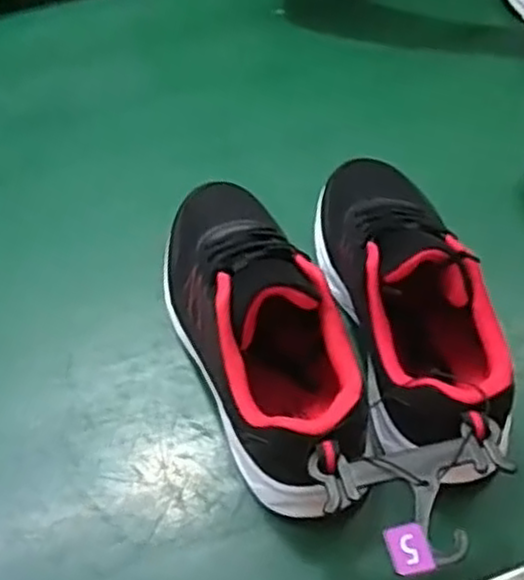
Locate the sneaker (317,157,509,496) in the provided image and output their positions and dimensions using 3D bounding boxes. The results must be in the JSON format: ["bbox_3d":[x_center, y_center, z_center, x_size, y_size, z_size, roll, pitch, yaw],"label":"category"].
[{"bbox_3d":[0.095,-0.002,0.467,0.078,0.092,0.229,-8,53,-7],"label":"sneaker"}]

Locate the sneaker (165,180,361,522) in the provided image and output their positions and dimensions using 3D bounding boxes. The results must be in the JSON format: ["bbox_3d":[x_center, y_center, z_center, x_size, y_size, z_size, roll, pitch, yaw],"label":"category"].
[{"bbox_3d":[-0.006,0.017,0.469,0.087,0.083,0.254,-15,54,-13],"label":"sneaker"}]

